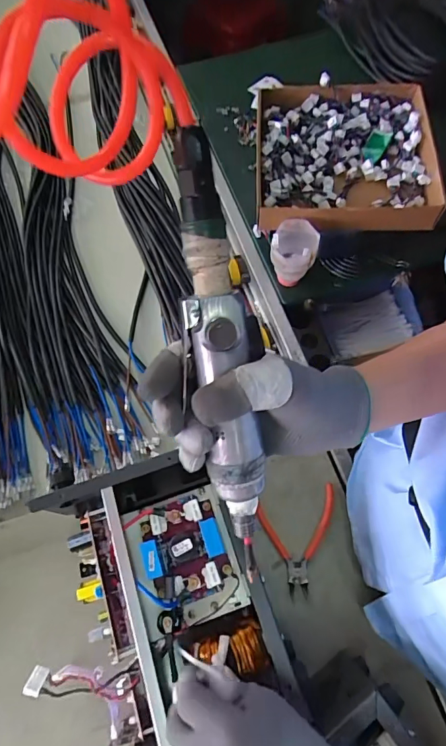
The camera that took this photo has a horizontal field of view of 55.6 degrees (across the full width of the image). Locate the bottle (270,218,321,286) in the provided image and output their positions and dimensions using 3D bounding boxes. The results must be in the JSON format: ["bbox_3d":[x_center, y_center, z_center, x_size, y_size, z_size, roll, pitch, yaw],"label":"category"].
[{"bbox_3d":[0.105,-0.167,0.654,0.066,0.124,0.064,8,68,6],"label":"bottle"}]

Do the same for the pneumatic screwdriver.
[{"bbox_3d":[-0.001,0.002,0.273,0.038,0.030,0.280,-9,108,-3],"label":"pneumatic screwdriver"}]

